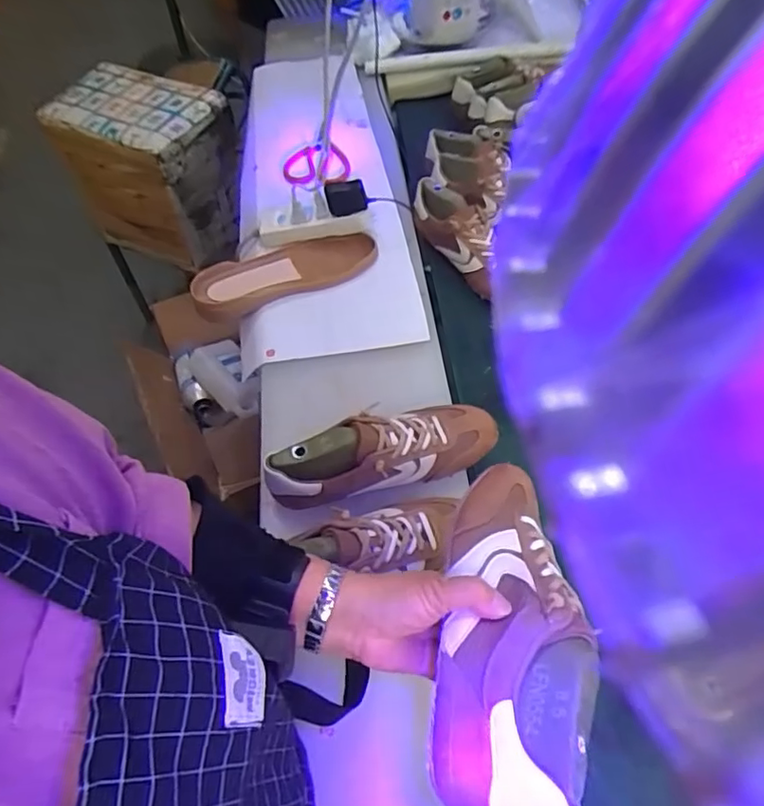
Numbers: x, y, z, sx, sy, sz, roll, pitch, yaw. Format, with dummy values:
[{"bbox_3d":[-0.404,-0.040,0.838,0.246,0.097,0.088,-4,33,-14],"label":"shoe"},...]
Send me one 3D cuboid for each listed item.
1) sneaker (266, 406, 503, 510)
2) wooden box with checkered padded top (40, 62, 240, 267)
[{"bbox_3d":[0.003,0.050,0.646,0.257,0.083,0.074,-16,57,-6],"label":"sneaker"},{"bbox_3d":[-0.570,-0.589,1.486,0.372,0.355,0.277,27,58,17],"label":"wooden box with checkered padded top"}]

